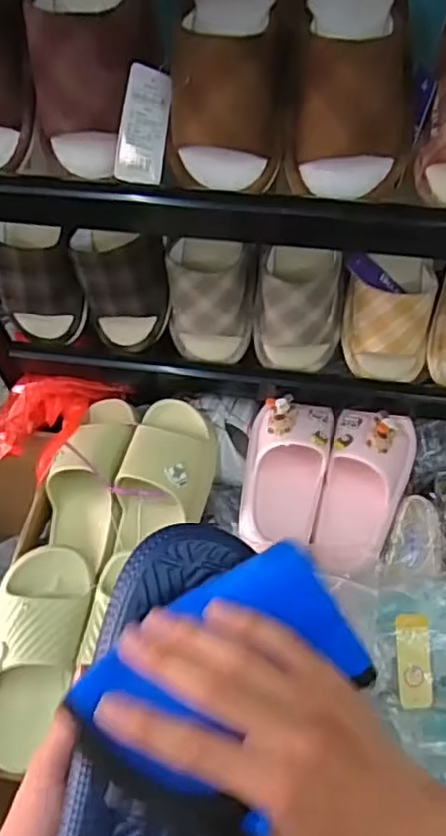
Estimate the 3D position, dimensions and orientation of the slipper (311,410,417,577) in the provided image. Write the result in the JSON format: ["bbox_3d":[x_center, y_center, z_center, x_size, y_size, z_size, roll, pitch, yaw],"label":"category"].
[{"bbox_3d":[0.161,0.084,0.758,0.095,0.062,0.190,16,79,11],"label":"slipper"}]

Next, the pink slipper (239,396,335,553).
[{"bbox_3d":[0.071,0.061,0.757,0.094,0.055,0.179,9,60,7],"label":"pink slipper"}]

